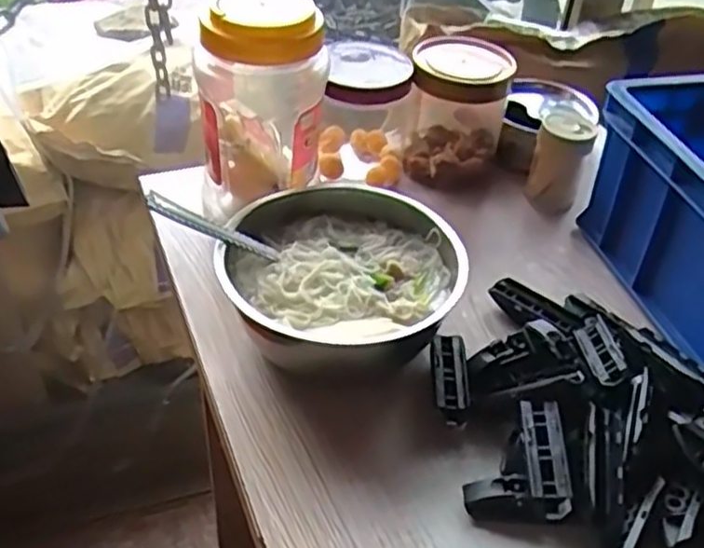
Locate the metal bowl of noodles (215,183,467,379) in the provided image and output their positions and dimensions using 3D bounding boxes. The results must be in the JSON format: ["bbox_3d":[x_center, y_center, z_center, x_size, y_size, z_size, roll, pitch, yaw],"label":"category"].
[{"bbox_3d":[-0.006,0.009,0.493,0.150,0.069,0.154,2,41,-2],"label":"metal bowl of noodles"}]

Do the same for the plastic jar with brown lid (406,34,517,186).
[{"bbox_3d":[0.091,-0.146,0.646,0.085,0.098,0.095,8,41,4],"label":"plastic jar with brown lid"}]

